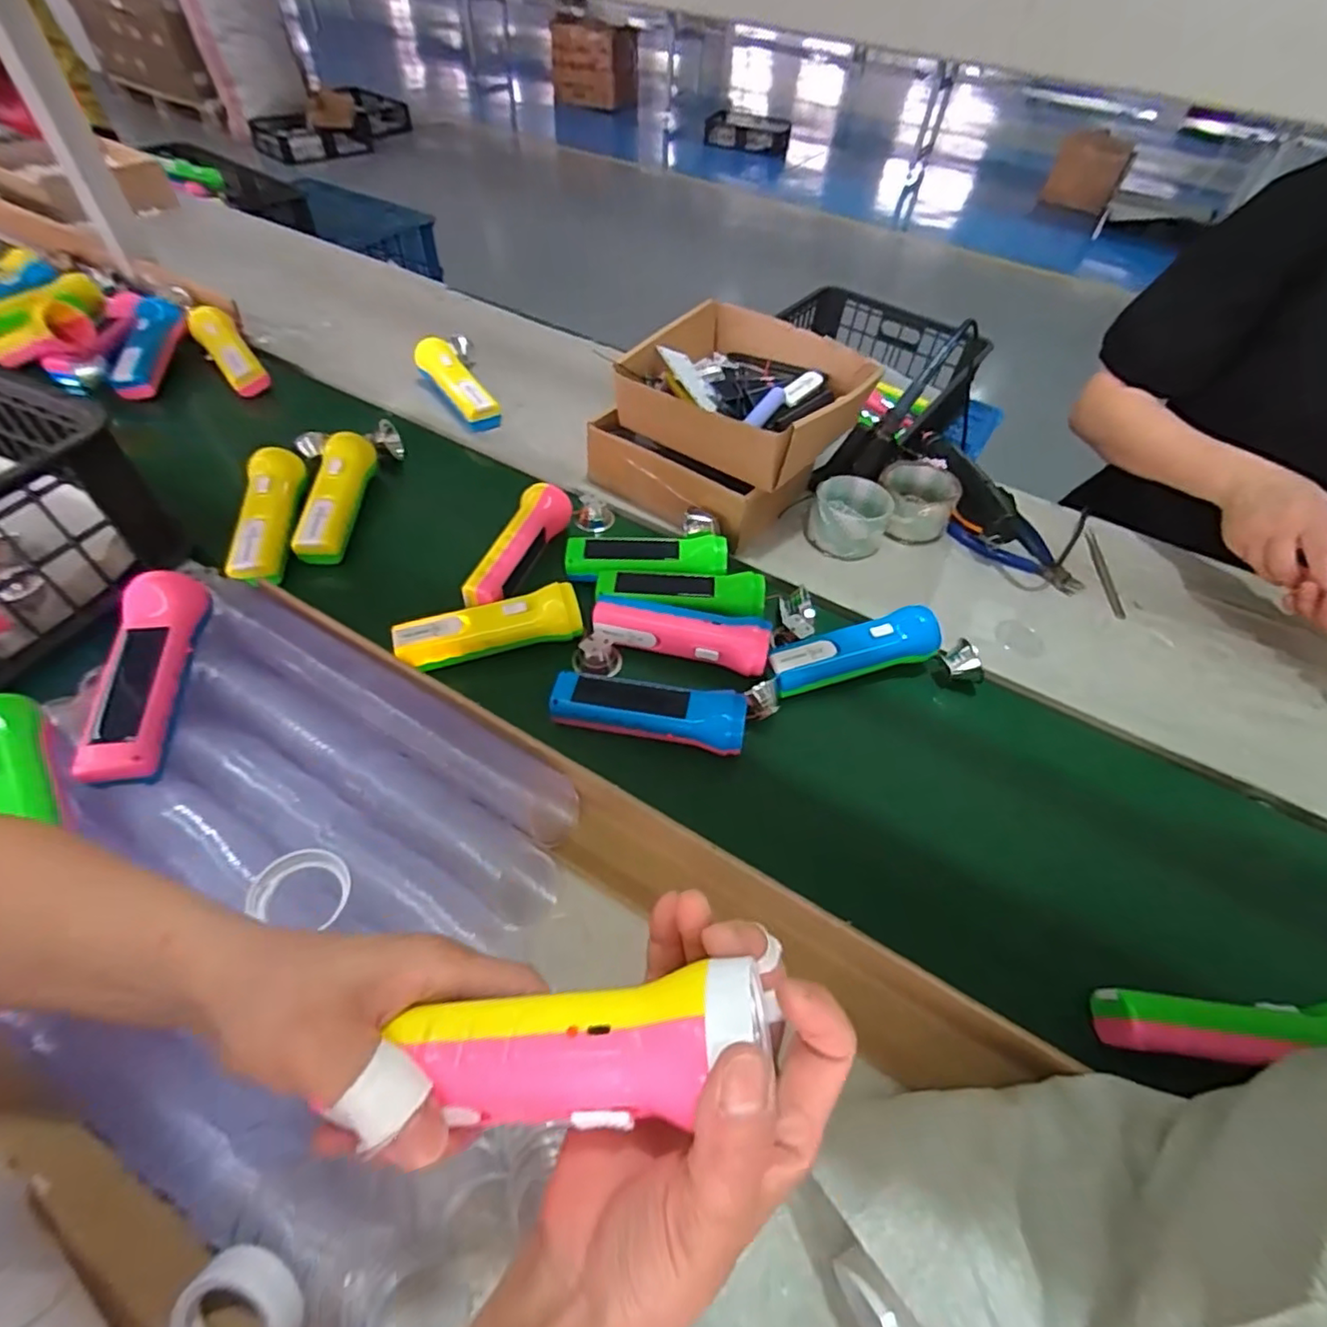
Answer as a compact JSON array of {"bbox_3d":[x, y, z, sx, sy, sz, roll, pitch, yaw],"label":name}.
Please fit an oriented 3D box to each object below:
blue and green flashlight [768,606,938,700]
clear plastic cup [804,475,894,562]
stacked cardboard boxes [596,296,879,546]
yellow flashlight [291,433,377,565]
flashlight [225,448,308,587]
[{"bbox_3d":[0.170,-0.010,0.553,0.159,0.044,0.041,-10,50,-15],"label":"blue and green flashlight"},{"bbox_3d":[0.202,-0.159,0.681,0.081,0.056,0.084,3,47,-3],"label":"clear plastic cup"},{"bbox_3d":[0.078,-0.261,0.668,0.244,0.125,0.225,-35,59,-31],"label":"stacked cardboard boxes"},{"bbox_3d":[-0.332,-0.172,0.632,0.051,0.038,0.161,13,60,-17],"label":"yellow flashlight"},{"bbox_3d":[-0.382,-0.143,0.598,0.048,0.041,0.159,-7,50,-12],"label":"flashlight"}]

